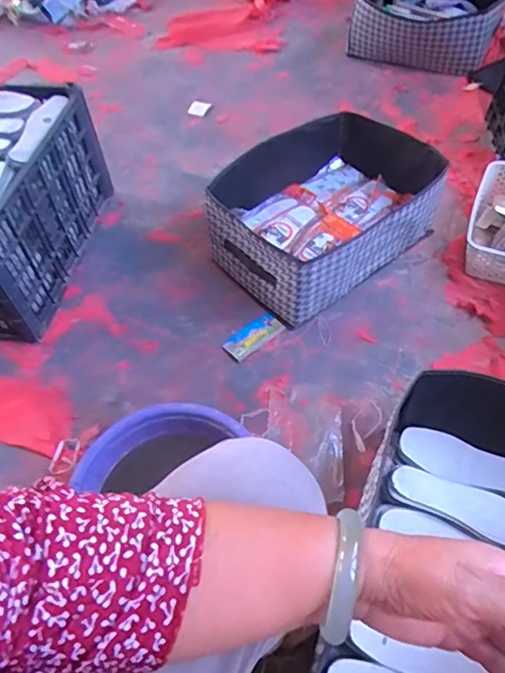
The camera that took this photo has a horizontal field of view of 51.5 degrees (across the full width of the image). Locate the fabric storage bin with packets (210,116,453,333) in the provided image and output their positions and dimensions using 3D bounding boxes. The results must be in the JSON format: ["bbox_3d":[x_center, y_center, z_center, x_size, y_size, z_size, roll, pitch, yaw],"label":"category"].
[{"bbox_3d":[0.151,-0.264,1.109,0.446,0.182,0.327,-38,61,-21],"label":"fabric storage bin with packets"}]

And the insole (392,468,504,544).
[{"bbox_3d":[0.324,0.254,0.787,0.226,0.016,0.065,20,58,17],"label":"insole"}]

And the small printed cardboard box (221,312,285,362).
[{"bbox_3d":[0.004,-0.001,1.037,0.126,0.010,0.053,-38,61,-21],"label":"small printed cardboard box"}]

